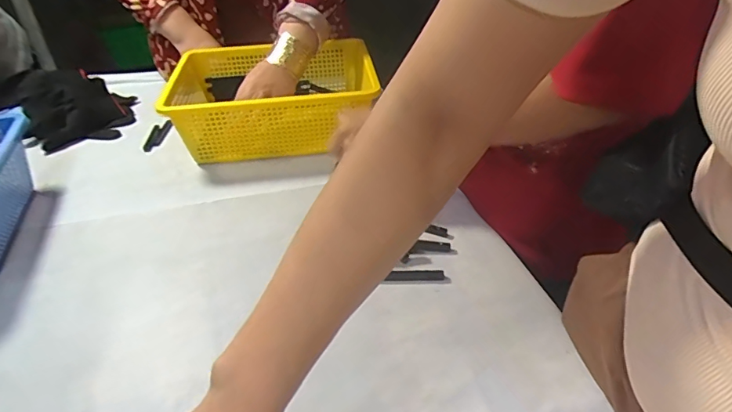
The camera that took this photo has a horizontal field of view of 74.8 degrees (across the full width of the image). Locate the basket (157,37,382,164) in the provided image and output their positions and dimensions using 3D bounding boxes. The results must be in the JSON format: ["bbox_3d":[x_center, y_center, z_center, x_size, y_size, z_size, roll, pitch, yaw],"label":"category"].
[{"bbox_3d":[-0.140,-0.168,0.752,0.295,0.105,0.233,-7,37,-6],"label":"basket"}]

